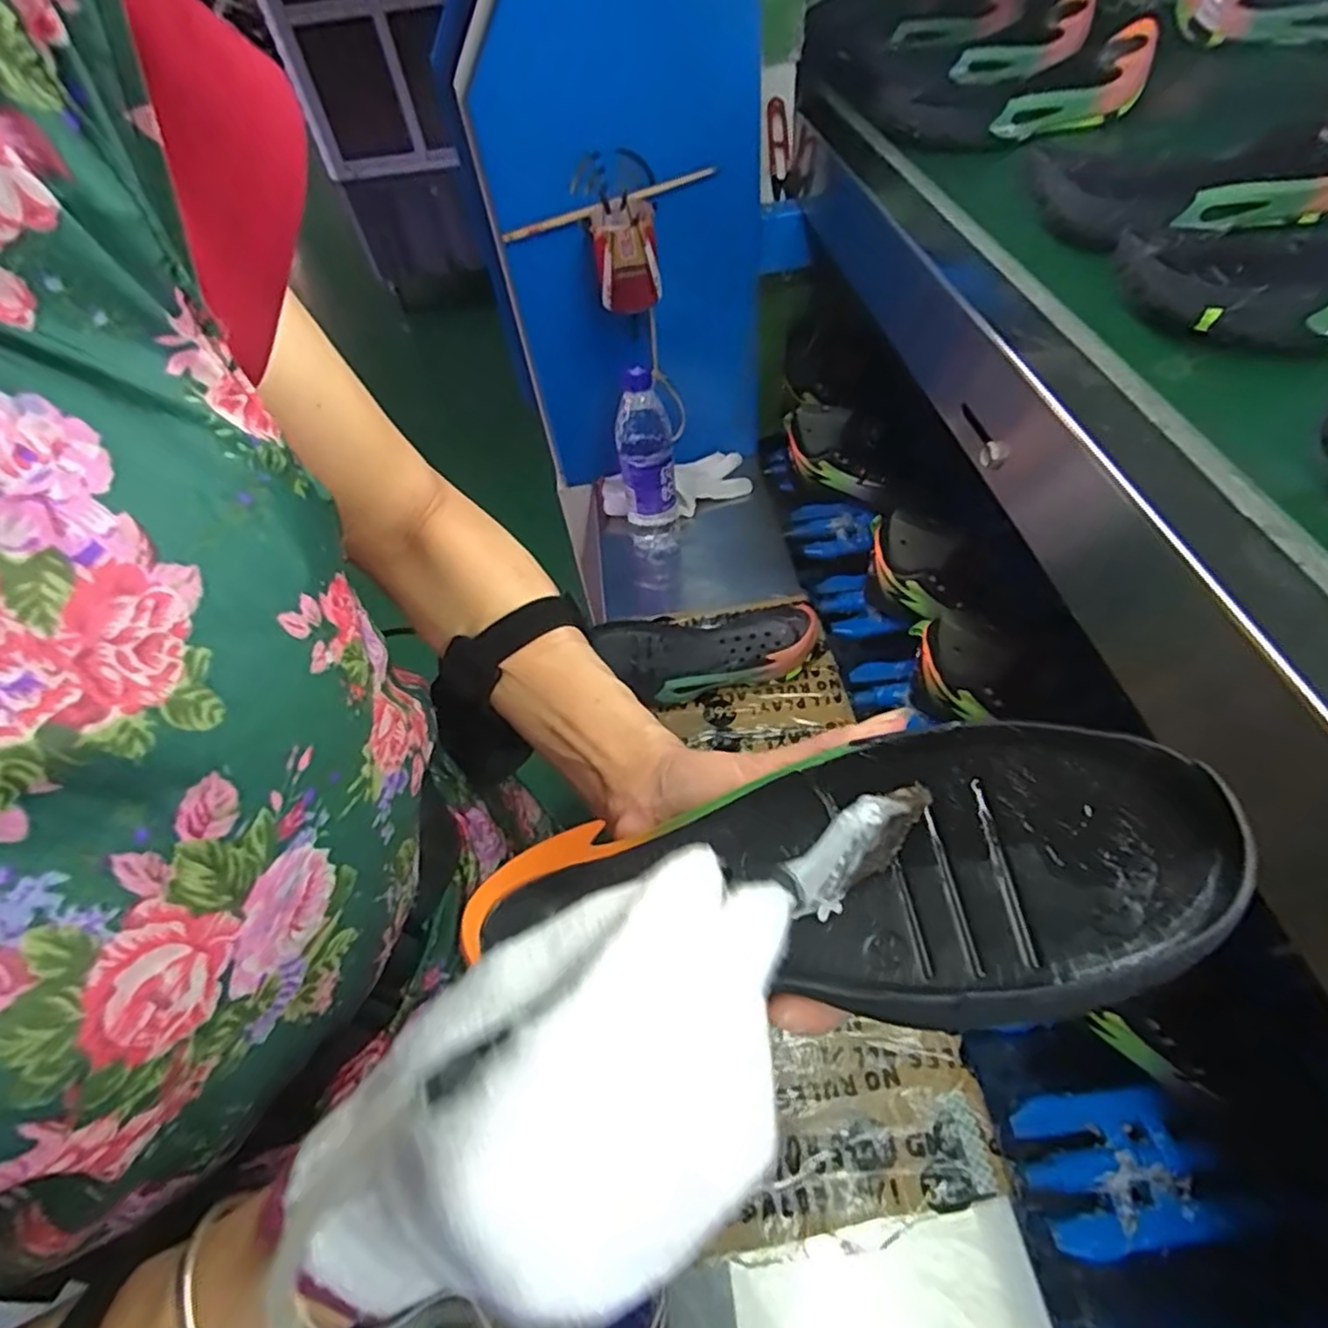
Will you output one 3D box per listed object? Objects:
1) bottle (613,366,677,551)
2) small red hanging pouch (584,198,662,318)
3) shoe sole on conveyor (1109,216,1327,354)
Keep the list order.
[{"bbox_3d":[-0.021,-0.238,0.821,0.065,0.220,0.062,-8,48,-1],"label":"bottle"},{"bbox_3d":[-0.041,-0.434,0.743,0.072,0.089,0.071,-3,48,4],"label":"small red hanging pouch"},{"bbox_3d":[0.378,-0.226,0.393,0.237,0.055,0.112,-6,48,0],"label":"shoe sole on conveyor"}]

